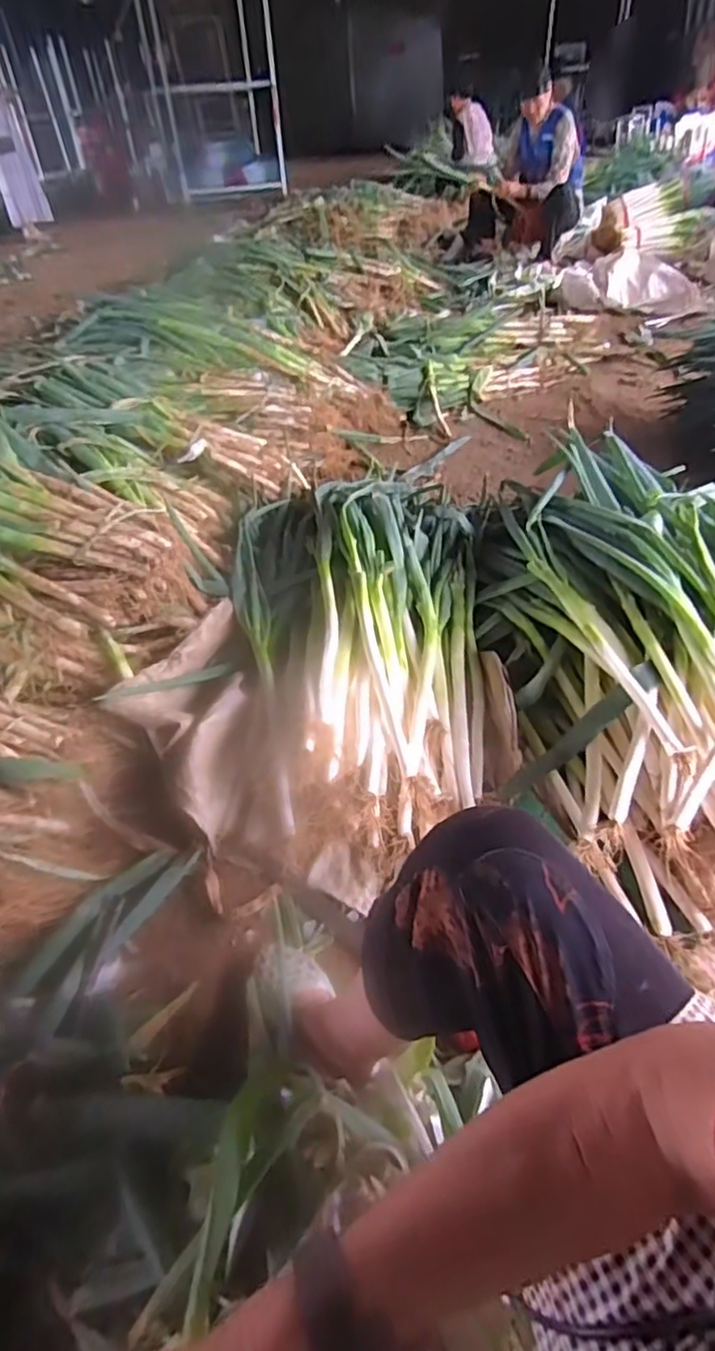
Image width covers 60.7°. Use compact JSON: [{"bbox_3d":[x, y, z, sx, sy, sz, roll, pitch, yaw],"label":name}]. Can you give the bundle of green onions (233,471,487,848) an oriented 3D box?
[{"bbox_3d":[0.005,-0.143,1.271,0.520,0.196,0.978,-13,43,-7],"label":"bundle of green onions"}]

